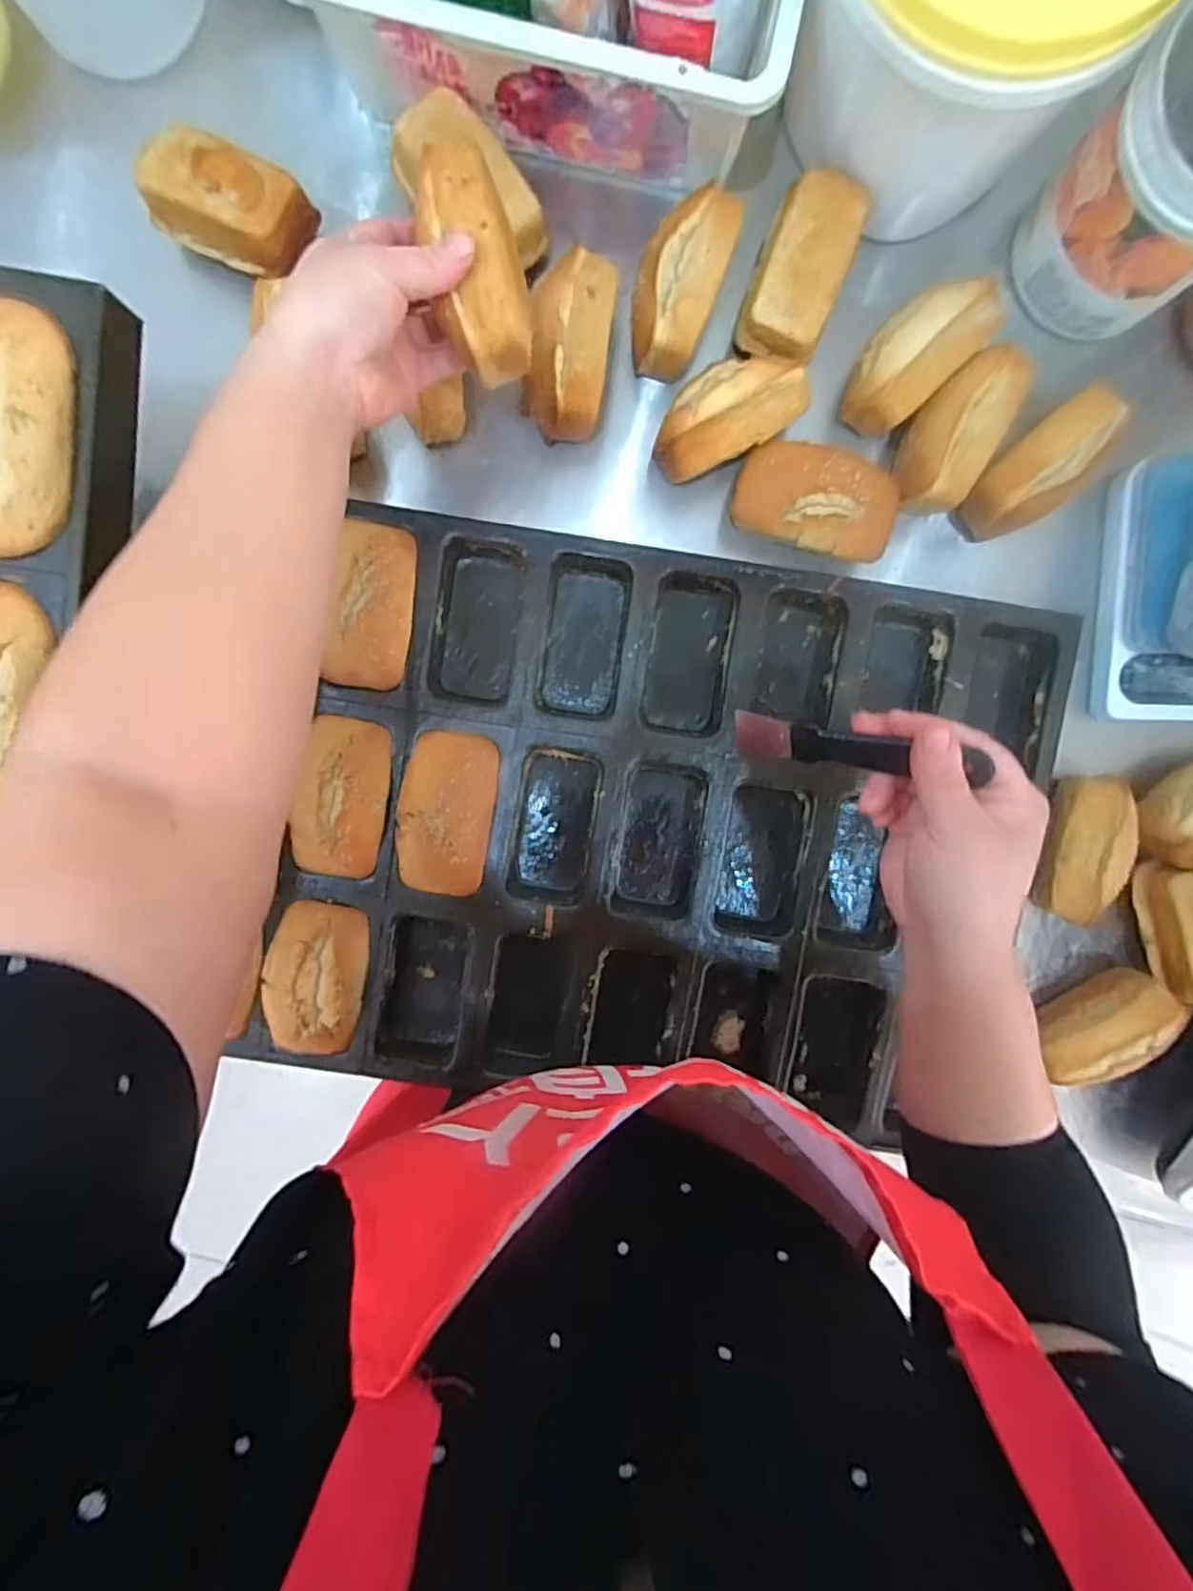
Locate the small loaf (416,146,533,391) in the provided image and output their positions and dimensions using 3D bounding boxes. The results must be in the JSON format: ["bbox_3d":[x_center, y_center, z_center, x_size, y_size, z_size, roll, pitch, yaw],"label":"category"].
[{"bbox_3d":[-0.064,-0.276,0.354,0.046,0.032,0.100,-14,105,0],"label":"small loaf"}]

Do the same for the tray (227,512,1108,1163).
[{"bbox_3d":[0.043,0.028,0.476,0.495,0.059,0.377,9,96,-2],"label":"tray"}]

